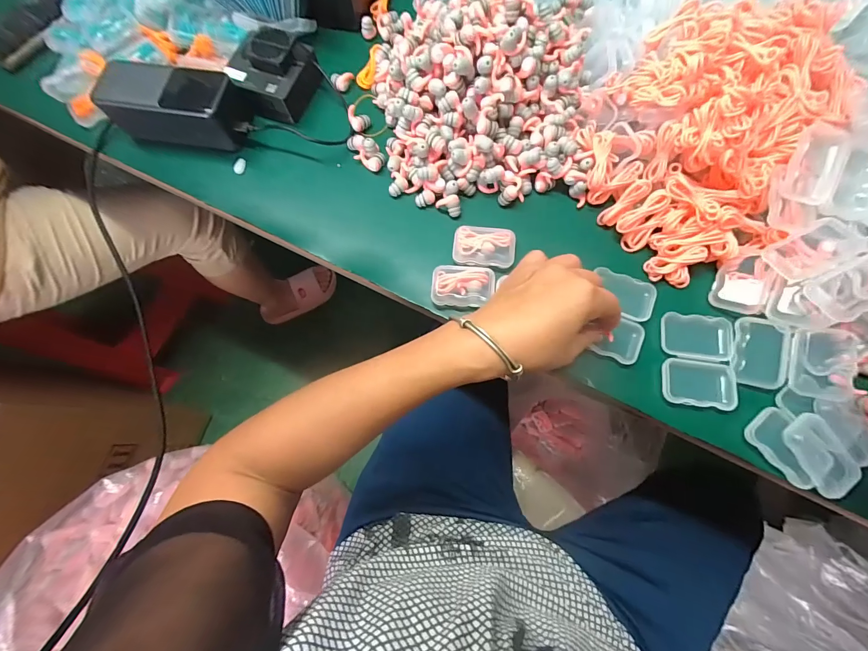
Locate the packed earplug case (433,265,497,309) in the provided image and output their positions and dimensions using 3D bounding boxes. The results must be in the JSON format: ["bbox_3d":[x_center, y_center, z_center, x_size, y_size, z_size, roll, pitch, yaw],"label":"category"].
[{"bbox_3d":[0.026,-0.034,0.327,0.054,0.015,0.035,2,75,3],"label":"packed earplug case"}]

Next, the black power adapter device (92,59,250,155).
[{"bbox_3d":[-0.251,-0.212,0.361,0.133,0.046,0.061,8,75,4],"label":"black power adapter device"}]

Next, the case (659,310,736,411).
[{"bbox_3d":[0.217,0.029,0.305,0.056,0.009,0.075,7,75,4],"label":"case"}]

